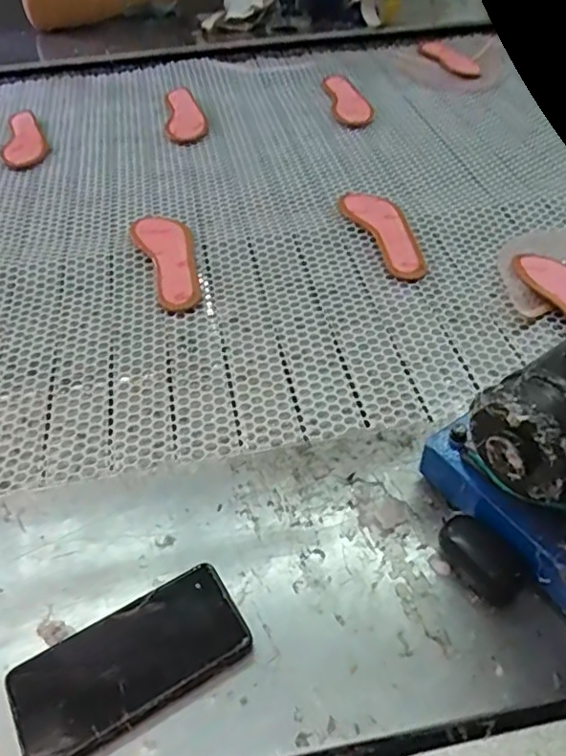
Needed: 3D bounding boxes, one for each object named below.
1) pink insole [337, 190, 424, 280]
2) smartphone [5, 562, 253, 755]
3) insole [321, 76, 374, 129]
[{"bbox_3d":[0.140,-0.205,0.841,0.080,0.013,0.217,-10,46,-8],"label":"pink insole"},{"bbox_3d":[-0.111,0.202,0.433,0.162,0.014,0.084,-25,50,-21],"label":"smartphone"},{"bbox_3d":[0.122,-0.543,1.169,0.071,0.017,0.222,-7,46,-6],"label":"insole"}]

